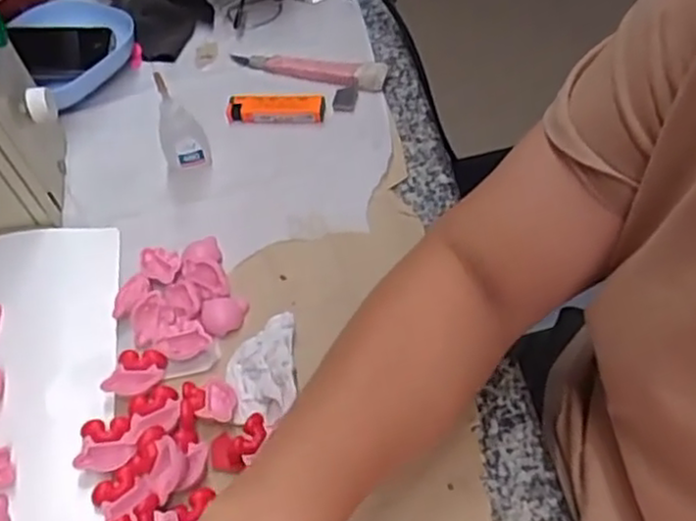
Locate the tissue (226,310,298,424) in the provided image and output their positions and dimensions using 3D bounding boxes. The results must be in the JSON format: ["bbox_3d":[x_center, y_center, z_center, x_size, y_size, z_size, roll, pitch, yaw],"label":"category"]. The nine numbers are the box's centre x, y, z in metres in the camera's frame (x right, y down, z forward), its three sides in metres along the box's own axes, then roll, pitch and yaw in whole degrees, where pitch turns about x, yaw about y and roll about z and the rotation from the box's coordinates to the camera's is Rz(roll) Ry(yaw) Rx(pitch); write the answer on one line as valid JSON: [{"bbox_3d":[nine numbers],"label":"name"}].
[{"bbox_3d":[-0.055,0.068,0.459,0.044,0.017,0.074,-8,54,1],"label":"tissue"}]

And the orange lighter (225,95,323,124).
[{"bbox_3d":[-0.061,-0.127,0.602,0.081,0.012,0.026,-1,54,6],"label":"orange lighter"}]

